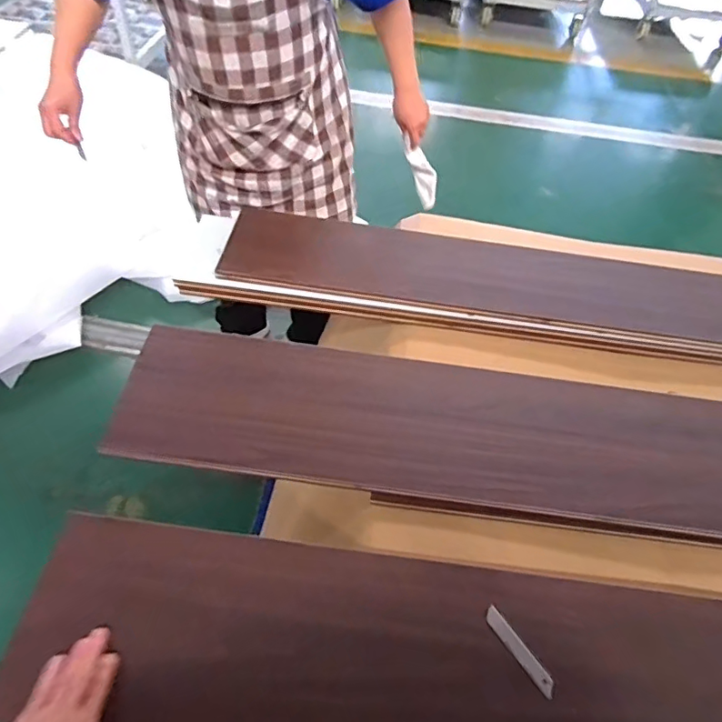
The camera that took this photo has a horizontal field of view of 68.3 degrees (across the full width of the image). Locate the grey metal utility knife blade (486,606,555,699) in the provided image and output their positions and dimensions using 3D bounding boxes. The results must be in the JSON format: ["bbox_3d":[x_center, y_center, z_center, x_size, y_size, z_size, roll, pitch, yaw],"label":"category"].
[{"bbox_3d":[0.182,0.330,0.608,0.020,0.004,0.102,-27,60,-24],"label":"grey metal utility knife blade"}]

